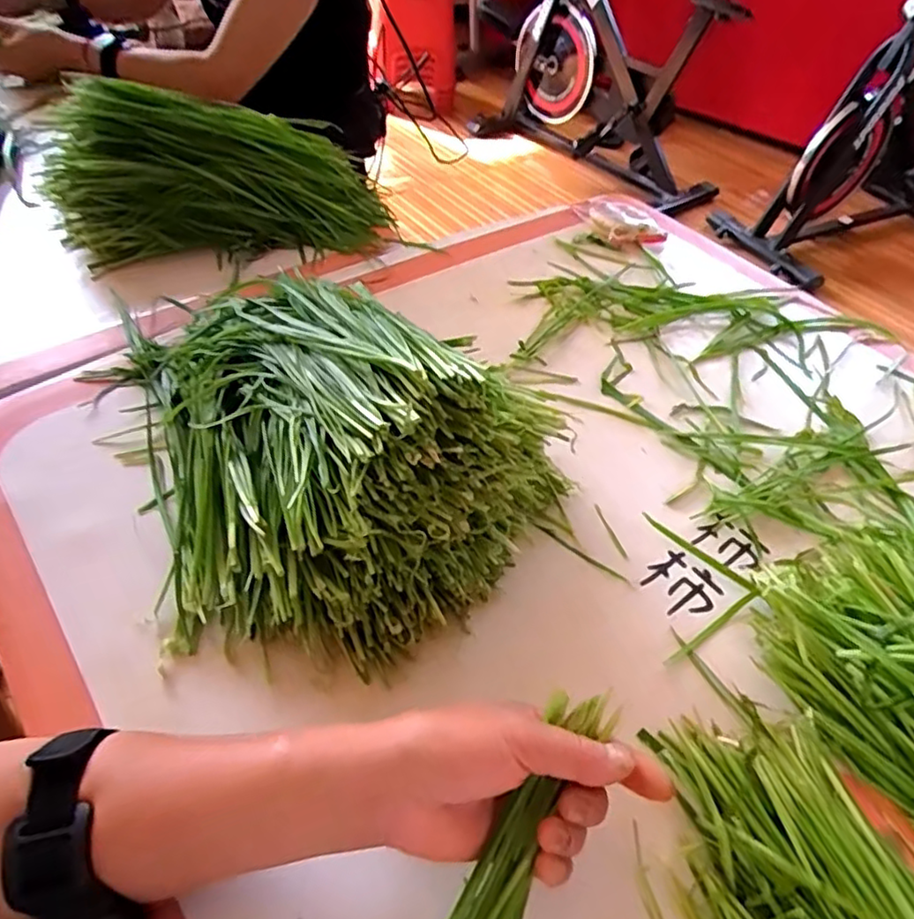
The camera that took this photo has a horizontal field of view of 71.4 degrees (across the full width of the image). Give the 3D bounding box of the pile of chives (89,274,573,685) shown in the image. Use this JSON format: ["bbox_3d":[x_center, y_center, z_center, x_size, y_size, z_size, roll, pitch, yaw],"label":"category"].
[{"bbox_3d":[-0.098,-0.034,0.429,0.246,0.141,0.311,-26,54,-24],"label":"pile of chives"}]

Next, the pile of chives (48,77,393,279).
[{"bbox_3d":[-0.245,-0.304,0.670,0.326,0.128,0.168,-9,49,-14],"label":"pile of chives"}]

